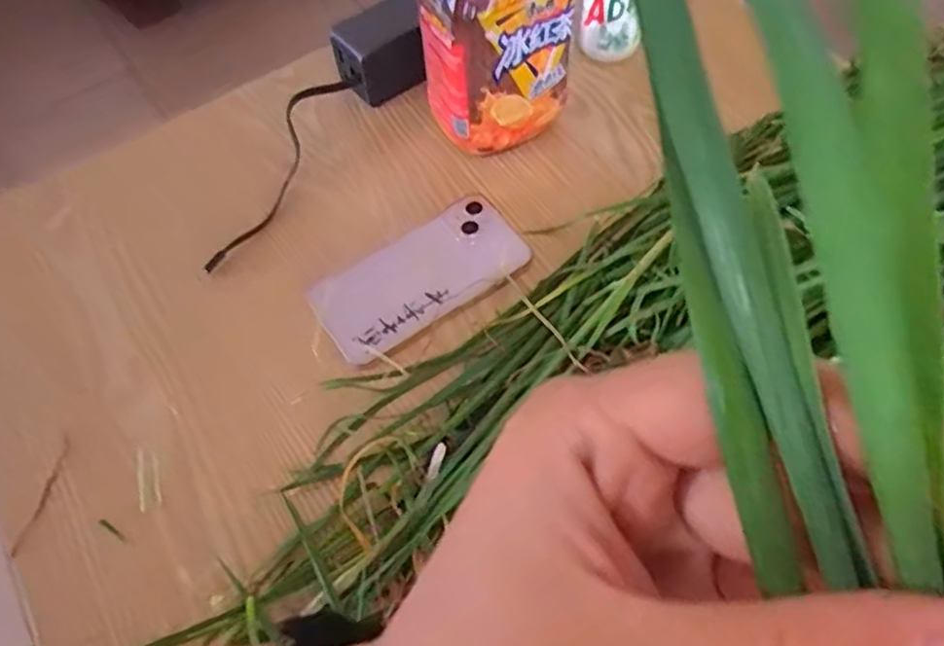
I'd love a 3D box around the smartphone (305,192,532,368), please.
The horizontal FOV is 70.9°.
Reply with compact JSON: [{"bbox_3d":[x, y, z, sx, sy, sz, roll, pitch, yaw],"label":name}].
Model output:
[{"bbox_3d":[-0.035,-0.033,0.454,0.145,0.013,0.073,-30,63,-14],"label":"smartphone"}]

